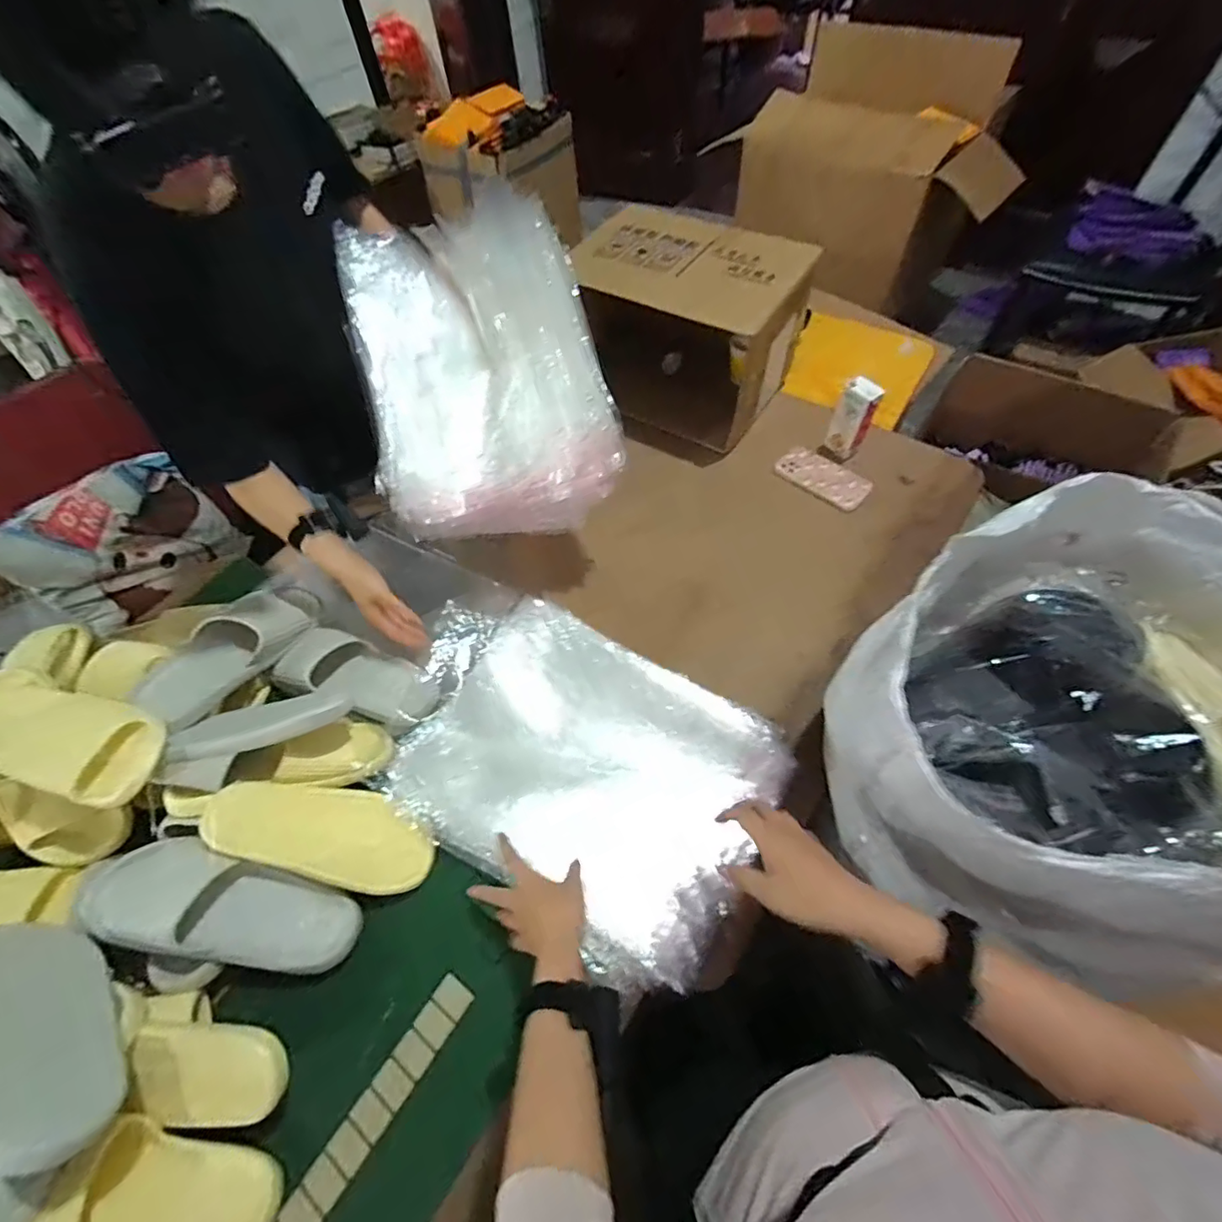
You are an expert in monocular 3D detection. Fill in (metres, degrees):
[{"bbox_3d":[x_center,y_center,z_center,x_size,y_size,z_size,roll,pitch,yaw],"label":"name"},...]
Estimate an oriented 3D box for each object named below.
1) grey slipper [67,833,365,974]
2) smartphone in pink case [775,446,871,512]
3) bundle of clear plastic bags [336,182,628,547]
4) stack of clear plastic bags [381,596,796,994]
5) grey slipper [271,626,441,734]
[{"bbox_3d":[-0.436,0.331,0.600,0.294,0.072,0.103,21,59,-12],"label":"grey slipper"},{"bbox_3d":[0.386,-0.244,0.959,0.085,0.015,0.160,-43,68,-13],"label":"smartphone in pink case"},{"bbox_3d":[-0.170,-0.335,0.726,0.310,0.090,0.377,-9,95,8],"label":"bundle of clear plastic bags"},{"bbox_3d":[-0.047,0.180,0.671,0.472,0.060,0.324,28,64,19],"label":"stack of clear plastic bags"},{"bbox_3d":[-0.364,0.104,0.780,0.234,0.080,0.108,18,61,14],"label":"grey slipper"}]

